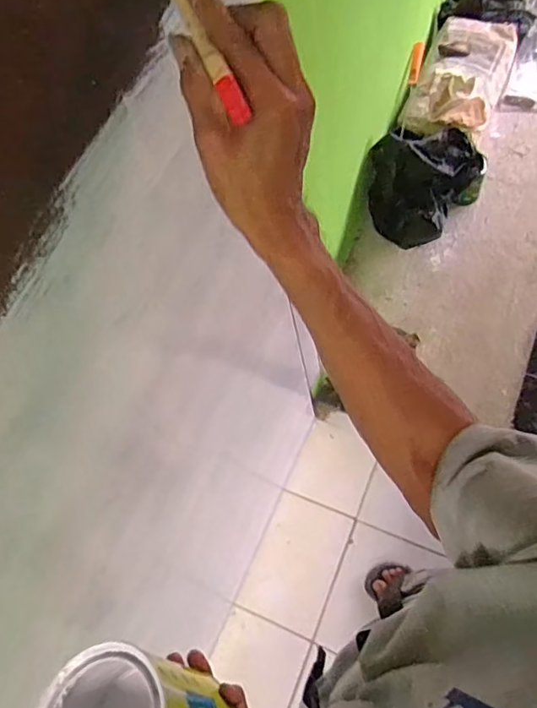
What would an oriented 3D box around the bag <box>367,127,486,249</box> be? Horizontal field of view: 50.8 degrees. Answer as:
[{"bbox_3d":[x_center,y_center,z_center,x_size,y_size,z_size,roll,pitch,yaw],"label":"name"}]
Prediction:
[{"bbox_3d":[0.441,-0.484,1.659,0.306,0.222,0.276,20,72,15],"label":"bag"}]

